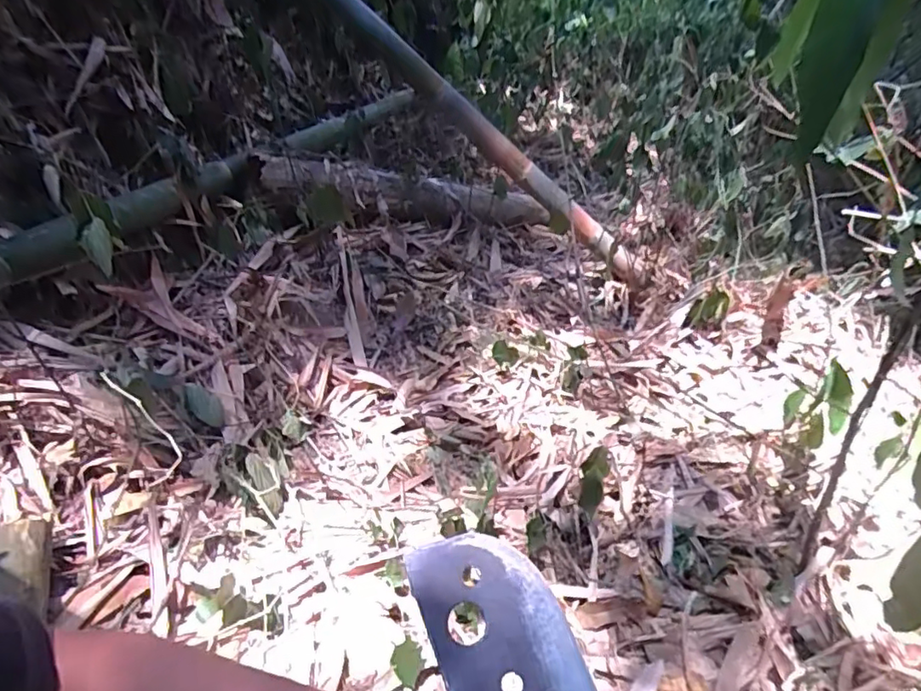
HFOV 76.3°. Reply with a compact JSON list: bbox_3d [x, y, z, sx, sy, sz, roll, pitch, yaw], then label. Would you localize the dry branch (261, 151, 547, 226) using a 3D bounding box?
[{"bbox_3d":[-0.117,-0.408,1.609,0.859,0.113,0.134,0,31,-34],"label":"dry branch"}]

